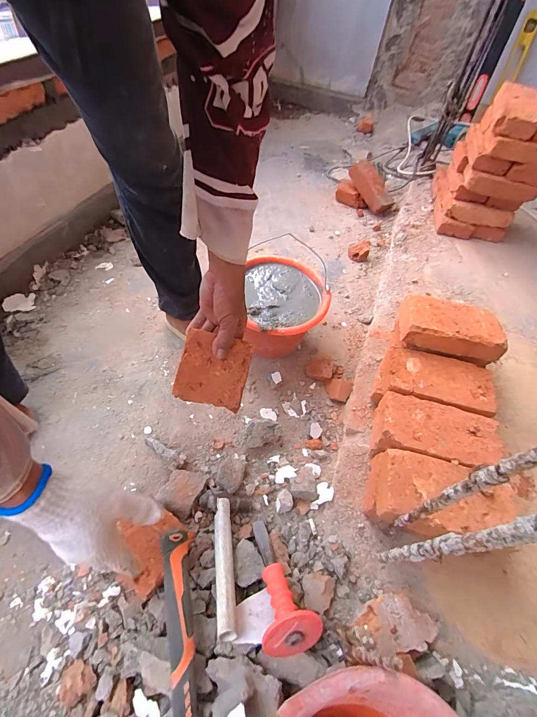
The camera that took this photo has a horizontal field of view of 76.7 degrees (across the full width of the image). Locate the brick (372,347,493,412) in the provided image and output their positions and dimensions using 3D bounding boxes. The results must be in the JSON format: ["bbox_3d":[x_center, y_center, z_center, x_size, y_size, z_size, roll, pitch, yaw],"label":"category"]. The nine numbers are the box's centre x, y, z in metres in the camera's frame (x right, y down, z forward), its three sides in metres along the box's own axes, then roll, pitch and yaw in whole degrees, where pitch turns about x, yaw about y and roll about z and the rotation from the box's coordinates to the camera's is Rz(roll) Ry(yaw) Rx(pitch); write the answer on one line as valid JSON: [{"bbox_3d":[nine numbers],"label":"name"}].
[{"bbox_3d":[0.319,0.057,0.667,0.201,0.077,0.112,16,54,4],"label":"brick"}]

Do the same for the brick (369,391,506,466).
[{"bbox_3d":[0.290,0.141,0.602,0.192,0.088,0.109,16,54,4],"label":"brick"}]

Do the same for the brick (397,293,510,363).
[{"bbox_3d":[0.358,-0.063,0.677,0.185,0.052,0.102,9,52,1],"label":"brick"}]

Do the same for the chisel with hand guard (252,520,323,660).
[{"bbox_3d":[0.005,0.314,0.497,0.074,0.063,0.190,-11,20,-14],"label":"chisel with hand guard"}]

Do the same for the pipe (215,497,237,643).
[{"bbox_3d":[-0.066,0.300,0.506,0.025,0.025,0.193,-3,31,-8],"label":"pipe"}]

